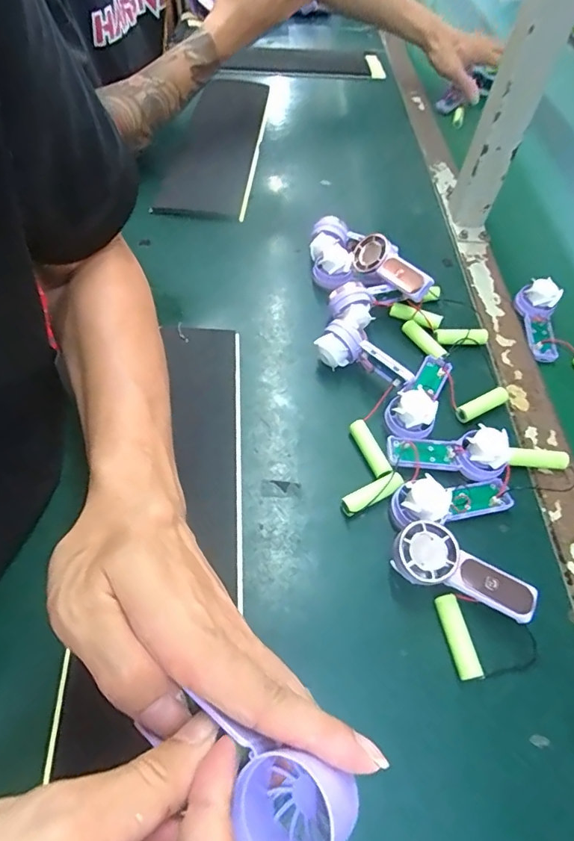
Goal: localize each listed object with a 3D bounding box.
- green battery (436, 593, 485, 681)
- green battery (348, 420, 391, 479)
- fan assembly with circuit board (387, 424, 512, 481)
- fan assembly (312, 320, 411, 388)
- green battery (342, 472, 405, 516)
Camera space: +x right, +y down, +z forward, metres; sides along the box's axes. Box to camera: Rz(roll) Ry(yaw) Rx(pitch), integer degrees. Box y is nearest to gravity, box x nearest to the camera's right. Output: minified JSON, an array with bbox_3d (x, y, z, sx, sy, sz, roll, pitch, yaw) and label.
[{"bbox_3d":[0.110,0.139,0.314,0.013,0.012,0.049,-9,57,-11],"label":"green battery"},{"bbox_3d":[0.066,0.023,0.391,0.012,0.012,0.052,-17,58,-16],"label":"green battery"},{"bbox_3d":[0.125,0.026,0.380,0.088,0.022,0.032,0,54,11],"label":"fan assembly with circuit board"},{"bbox_3d":[0.064,-0.049,0.424,0.086,0.036,0.028,40,61,21],"label":"fan assembly"},{"bbox_3d":[0.065,0.056,0.368,0.048,0.014,0.014,-22,60,-19],"label":"green battery"}]

